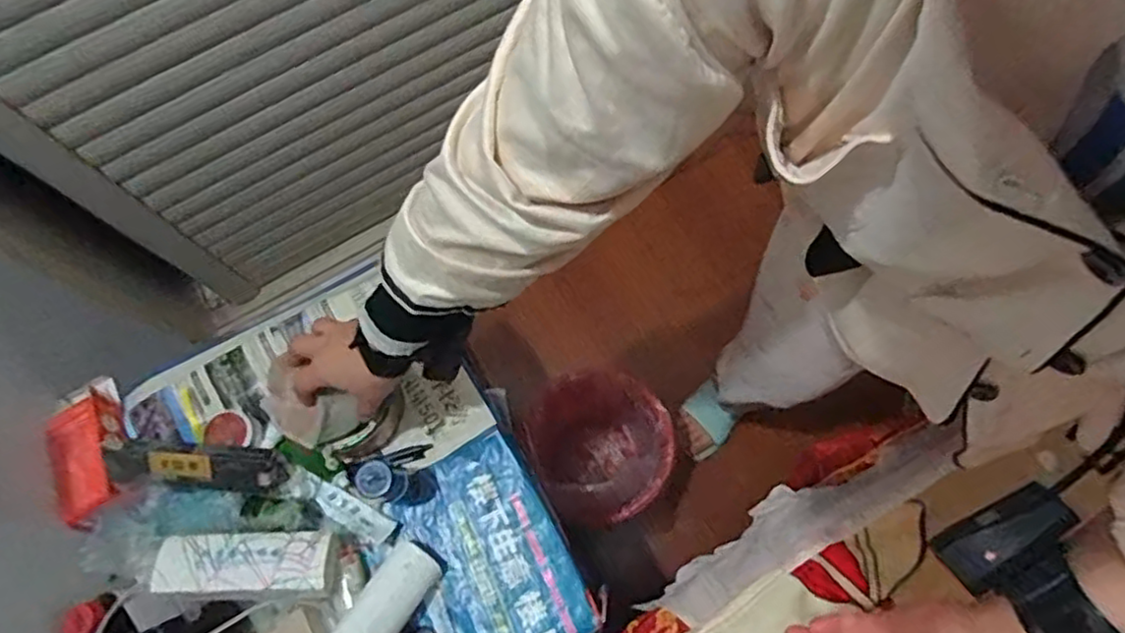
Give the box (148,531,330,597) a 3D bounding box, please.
[{"bbox_3d":[-0.293,0.228,0.624,0.158,0.028,0.053,-1,73,-2],"label":"box"}]

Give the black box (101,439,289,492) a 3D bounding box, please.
[{"bbox_3d":[-0.360,0.148,0.666,0.156,0.027,0.046,7,110,-14],"label":"black box"}]

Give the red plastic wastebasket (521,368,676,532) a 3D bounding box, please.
[{"bbox_3d":[0.054,0.223,1.154,0.215,0.248,0.243,-26,76,-10],"label":"red plastic wastebasket"}]

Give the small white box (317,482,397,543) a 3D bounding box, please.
[{"bbox_3d":[-0.212,0.200,0.689,0.085,0.012,0.027,28,74,6],"label":"small white box"}]

